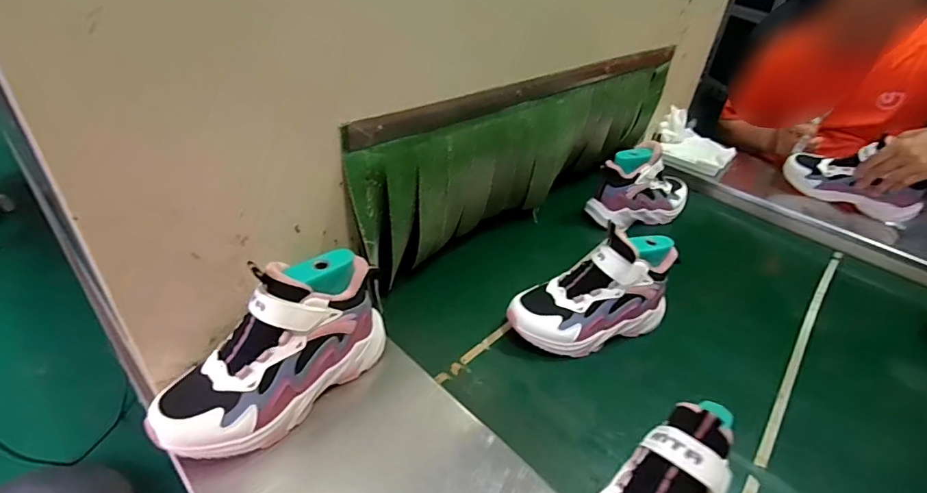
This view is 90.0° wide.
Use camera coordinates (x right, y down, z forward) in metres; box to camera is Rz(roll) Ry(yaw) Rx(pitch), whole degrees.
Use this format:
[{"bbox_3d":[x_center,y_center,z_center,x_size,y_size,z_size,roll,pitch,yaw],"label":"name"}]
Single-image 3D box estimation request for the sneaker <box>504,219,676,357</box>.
[{"bbox_3d":[0.173,0.057,0.602,0.211,0.144,0.080,-11,39,-22],"label":"sneaker"}]

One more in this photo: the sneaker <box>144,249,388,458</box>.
[{"bbox_3d":[-0.177,0.103,0.450,0.074,0.133,0.225,29,42,30],"label":"sneaker"}]

